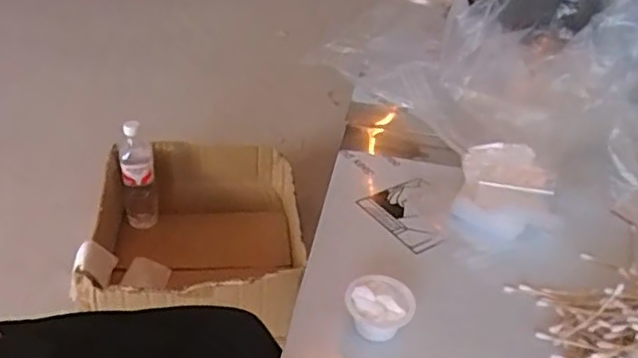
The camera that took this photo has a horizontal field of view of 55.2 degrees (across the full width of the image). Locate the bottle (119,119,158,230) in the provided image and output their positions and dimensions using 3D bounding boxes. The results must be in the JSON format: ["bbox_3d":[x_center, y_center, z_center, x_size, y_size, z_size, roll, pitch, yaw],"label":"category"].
[{"bbox_3d":[-0.360,0.005,1.213,0.068,0.240,0.068,-6,36,-16],"label":"bottle"}]

